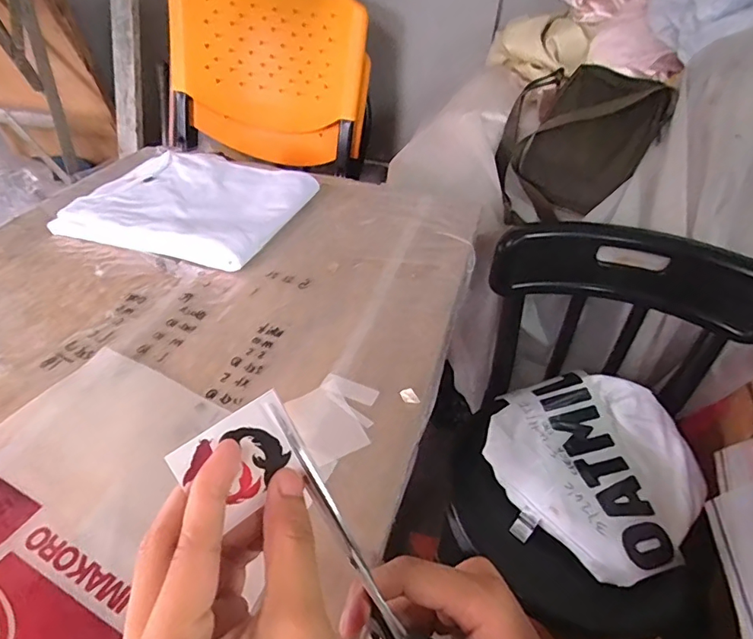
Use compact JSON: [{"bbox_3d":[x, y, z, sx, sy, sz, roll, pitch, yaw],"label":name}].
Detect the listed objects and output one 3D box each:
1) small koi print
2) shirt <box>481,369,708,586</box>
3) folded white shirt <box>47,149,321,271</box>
[{"bbox_3d":[-0.057,0.061,0.214,0.052,0.008,0.040,-32,94,-30],"label":"small koi print"},{"bbox_3d":[0.341,0.213,0.731,0.302,0.084,0.290,3,41,-2],"label":"shirt"},{"bbox_3d":[-0.234,-0.157,0.635,0.256,0.030,0.228,15,42,11],"label":"folded white shirt"}]

